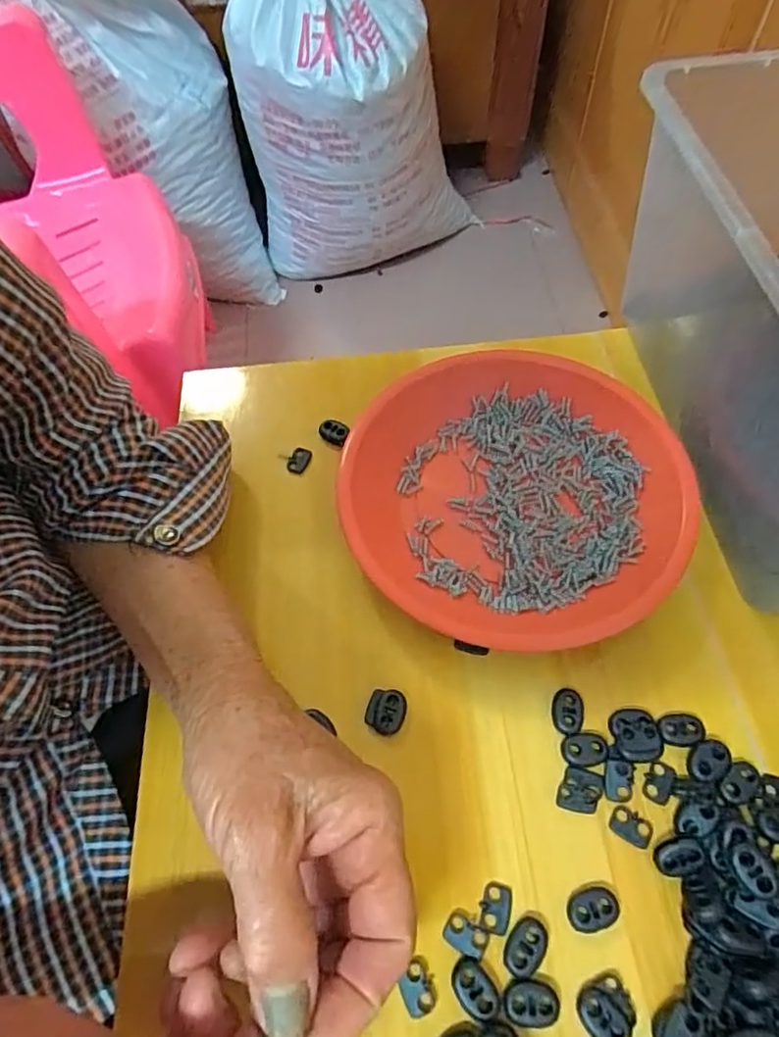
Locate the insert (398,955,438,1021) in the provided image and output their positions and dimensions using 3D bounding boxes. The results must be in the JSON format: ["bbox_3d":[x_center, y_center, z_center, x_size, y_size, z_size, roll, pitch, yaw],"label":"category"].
[{"bbox_3d":[0.012,0.193,0.244,0.014,0.004,0.018,-24,62,-9],"label":"insert"}]

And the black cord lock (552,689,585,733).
[{"bbox_3d":[0.088,0.095,0.293,0.015,0.004,0.020,5,61,7],"label":"black cord lock"}]

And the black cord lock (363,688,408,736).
[{"bbox_3d":[-0.002,0.096,0.296,0.019,0.004,0.021,12,62,11],"label":"black cord lock"}]

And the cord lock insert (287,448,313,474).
[{"bbox_3d":[-0.057,-0.037,0.381,0.012,0.005,0.017,22,64,16],"label":"cord lock insert"}]

